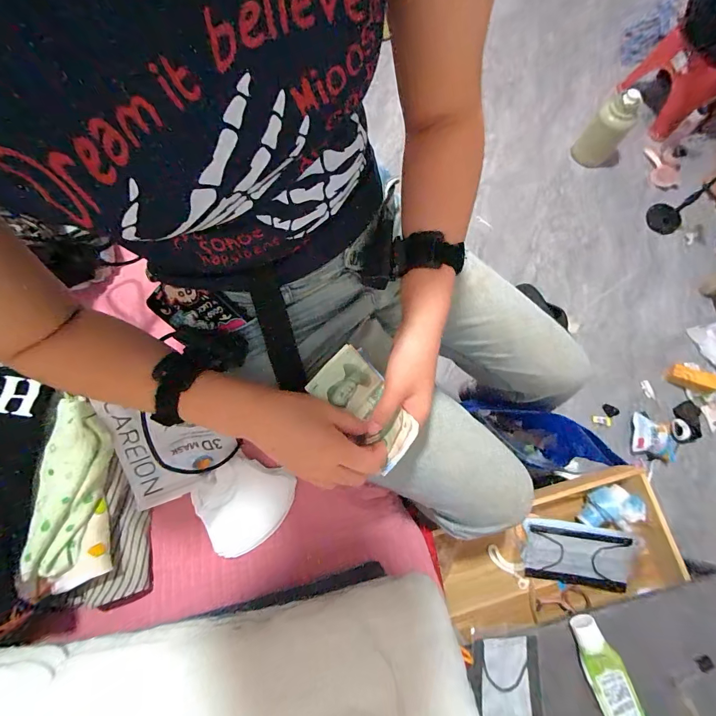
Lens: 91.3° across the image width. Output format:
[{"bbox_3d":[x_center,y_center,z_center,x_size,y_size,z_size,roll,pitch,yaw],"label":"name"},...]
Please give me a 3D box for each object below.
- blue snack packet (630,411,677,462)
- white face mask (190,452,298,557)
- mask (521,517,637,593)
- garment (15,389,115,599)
[{"bbox_3d":[0.807,0.213,0.950,0.111,0.036,0.115,15,73,3],"label":"blue snack packet"},{"bbox_3d":[-0.145,0.182,0.451,0.117,0.024,0.106,-35,77,-12],"label":"white face mask"},{"bbox_3d":[0.377,0.339,0.608,0.176,0.021,0.102,8,92,3],"label":"mask"},{"bbox_3d":[-0.333,0.157,0.419,0.070,0.065,0.212,-7,73,-4],"label":"garment"}]

